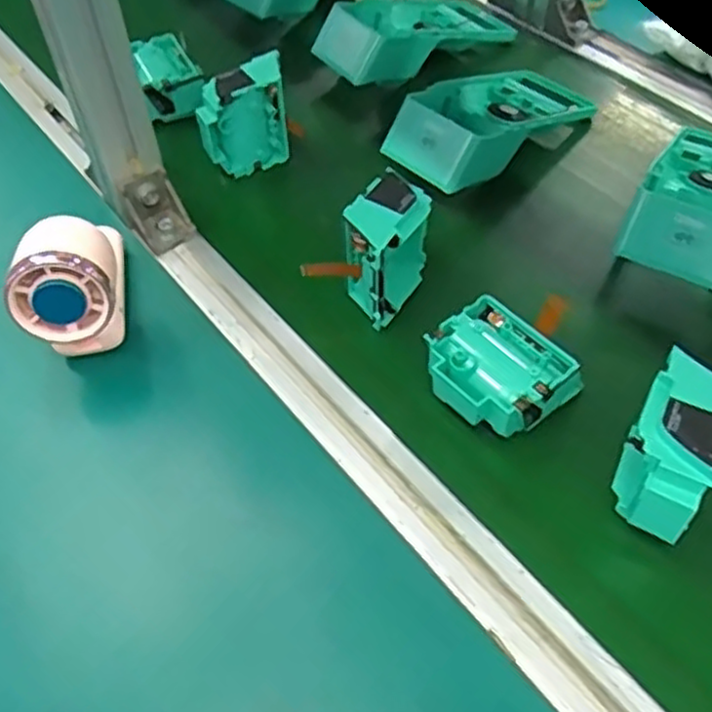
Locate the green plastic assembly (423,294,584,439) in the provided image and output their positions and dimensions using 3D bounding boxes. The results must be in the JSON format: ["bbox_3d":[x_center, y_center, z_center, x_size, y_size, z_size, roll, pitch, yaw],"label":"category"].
[{"bbox_3d":[0.084,0.009,0.437,0.069,0.035,0.075,-35,57,-24],"label":"green plastic assembly"}]

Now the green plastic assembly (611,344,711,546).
[{"bbox_3d":[0.163,0.050,0.380,0.043,0.072,0.079,23,55,20],"label":"green plastic assembly"}]

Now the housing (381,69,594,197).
[{"bbox_3d":[0.113,-0.196,0.603,0.200,0.056,0.092,-34,57,-23],"label":"housing"}]

